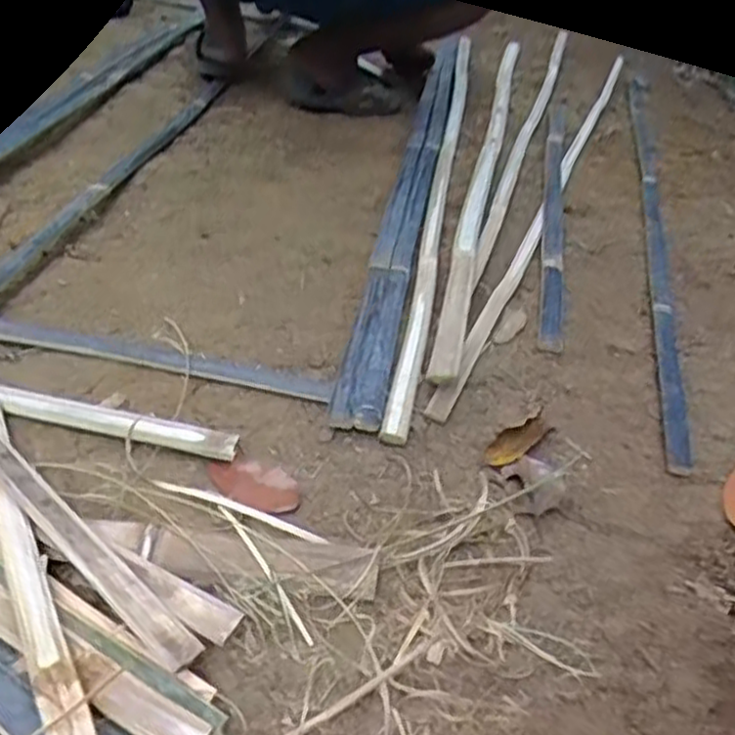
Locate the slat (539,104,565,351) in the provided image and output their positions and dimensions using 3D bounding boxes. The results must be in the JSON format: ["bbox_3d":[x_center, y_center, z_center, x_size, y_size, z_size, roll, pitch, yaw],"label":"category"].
[{"bbox_3d":[0.348,-0.343,1.399,0.040,0.016,1.128,15,37,4],"label":"slat"}]

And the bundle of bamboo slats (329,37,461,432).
[{"bbox_3d":[0.100,-0.398,1.385,0.061,0.024,1.561,10,36,3],"label":"bundle of bamboo slats"}]

